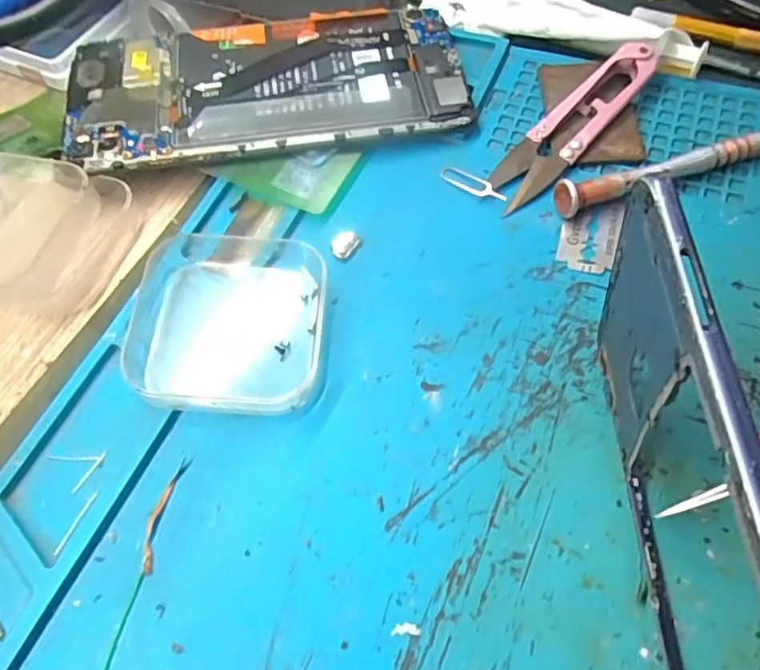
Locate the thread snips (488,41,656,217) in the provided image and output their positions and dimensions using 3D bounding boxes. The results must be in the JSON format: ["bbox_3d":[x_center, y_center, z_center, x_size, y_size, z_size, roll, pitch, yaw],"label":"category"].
[{"bbox_3d":[0.080,-0.088,0.238,0.096,0.016,0.022,-41,66,-19],"label":"thread snips"}]

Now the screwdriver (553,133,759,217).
[{"bbox_3d":[0.123,-0.070,0.228,0.116,0.011,0.015,-18,61,-7],"label":"screwdriver"}]

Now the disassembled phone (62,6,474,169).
[{"bbox_3d":[-0.049,-0.110,0.255,0.168,0.014,0.078,-9,60,-2],"label":"disassembled phone"}]

